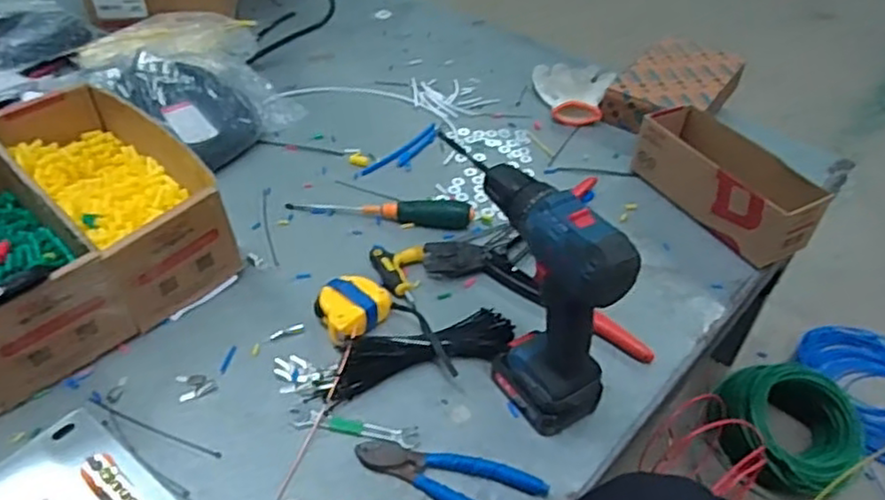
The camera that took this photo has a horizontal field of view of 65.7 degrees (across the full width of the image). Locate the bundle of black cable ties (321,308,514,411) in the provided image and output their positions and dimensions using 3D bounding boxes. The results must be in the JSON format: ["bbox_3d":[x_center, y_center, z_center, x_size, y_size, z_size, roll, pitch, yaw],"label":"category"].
[{"bbox_3d":[-0.021,0.098,0.658,0.189,0.027,0.052,-12,44,-17],"label":"bundle of black cable ties"}]

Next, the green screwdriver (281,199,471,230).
[{"bbox_3d":[-0.076,-0.053,0.829,0.224,0.029,0.026,8,42,5],"label":"green screwdriver"}]

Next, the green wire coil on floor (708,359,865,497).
[{"bbox_3d":[0.530,0.282,1.069,0.198,0.145,0.208,2,42,-2],"label":"green wire coil on floor"}]

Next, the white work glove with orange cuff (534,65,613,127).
[{"bbox_3d":[0.193,-0.250,1.046,0.120,0.034,0.149,14,43,12],"label":"white work glove with orange cuff"}]

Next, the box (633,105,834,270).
[{"bbox_3d":[0.348,-0.084,0.843,0.106,0.082,0.238,-20,47,-24],"label":"box"}]

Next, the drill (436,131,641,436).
[{"bbox_3d":[0.081,0.042,0.594,0.062,0.219,0.164,-25,49,-28],"label":"drill"}]

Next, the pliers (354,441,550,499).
[{"bbox_3d":[0.004,0.191,0.568,0.160,0.015,0.048,15,43,12],"label":"pliers"}]

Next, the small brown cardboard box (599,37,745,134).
[{"bbox_3d":[0.352,-0.246,1.034,0.142,0.053,0.241,27,47,25],"label":"small brown cardboard box"}]

